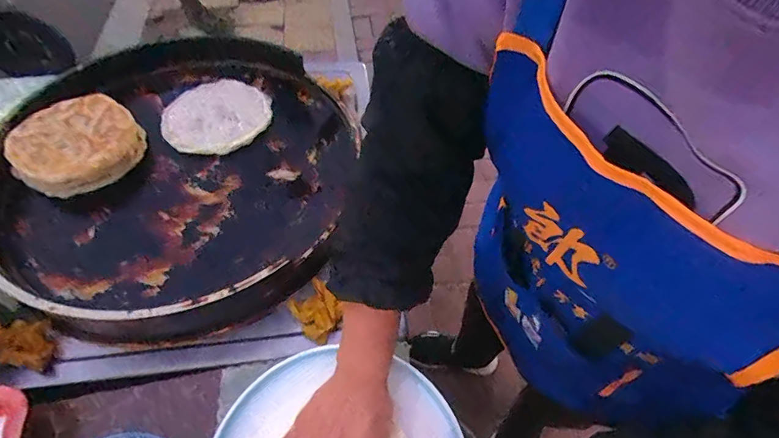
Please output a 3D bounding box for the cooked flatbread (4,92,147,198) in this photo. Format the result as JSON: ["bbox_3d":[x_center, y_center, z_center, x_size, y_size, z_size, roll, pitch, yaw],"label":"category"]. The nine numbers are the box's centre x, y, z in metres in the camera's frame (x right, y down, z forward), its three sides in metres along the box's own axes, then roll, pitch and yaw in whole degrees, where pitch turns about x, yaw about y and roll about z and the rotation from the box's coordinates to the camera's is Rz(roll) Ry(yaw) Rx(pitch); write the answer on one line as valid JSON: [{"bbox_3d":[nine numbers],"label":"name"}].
[{"bbox_3d":[-0.475,-0.115,0.659,0.162,0.045,0.174,1,55,-2],"label":"cooked flatbread"}]

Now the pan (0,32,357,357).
[{"bbox_3d":[-0.311,-0.100,0.666,0.506,0.079,0.564,-1,55,1],"label":"pan"}]

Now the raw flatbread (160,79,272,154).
[{"bbox_3d":[-0.290,-0.179,0.727,0.161,0.010,0.175,1,55,-2],"label":"raw flatbread"}]

